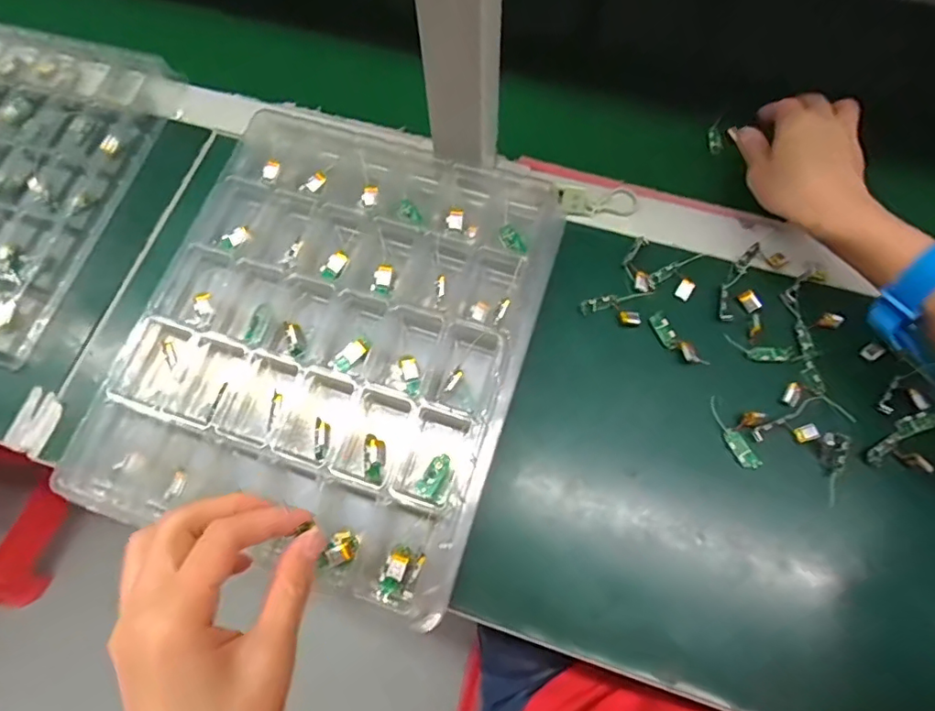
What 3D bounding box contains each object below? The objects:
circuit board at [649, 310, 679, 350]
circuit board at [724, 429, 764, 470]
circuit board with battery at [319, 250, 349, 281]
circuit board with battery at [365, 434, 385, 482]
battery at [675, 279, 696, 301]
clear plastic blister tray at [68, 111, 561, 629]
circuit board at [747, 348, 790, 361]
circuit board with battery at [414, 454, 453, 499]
[{"bbox_3d":[0.147,-0.019,0.404,0.013,0.004,0.029,-21,71,-6],"label":"circuit board"},{"bbox_3d":[0.188,0.064,0.370,0.010,0.005,0.029,-28,71,-8],"label":"circuit board"},{"bbox_3d":[-0.094,-0.063,0.380,0.013,0.004,0.023,34,74,13],"label":"circuit board with battery"},{"bbox_3d":[-0.058,0.063,0.336,0.011,0.010,0.028,-3,80,-1],"label":"circuit board with battery"},{"bbox_3d":[0.167,-0.050,0.413,0.011,0.005,0.015,31,71,12],"label":"battery"},{"bbox_3d":[-0.095,-0.016,0.368,0.260,0.046,0.299,17,74,6],"label":"clear plastic blister tray"},{"bbox_3d":[0.218,-0.001,0.390,0.029,0.004,0.011,1,67,0],"label":"circuit board"},{"bbox_3d":[-0.019,0.073,0.328,0.015,0.006,0.028,34,74,13],"label":"circuit board with battery"}]

